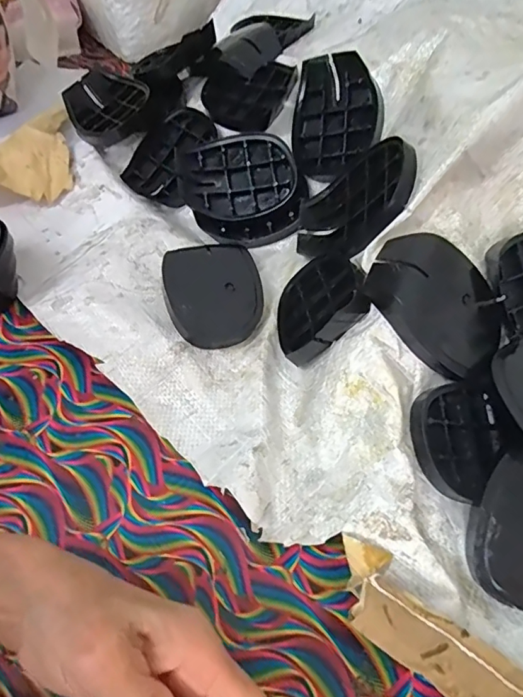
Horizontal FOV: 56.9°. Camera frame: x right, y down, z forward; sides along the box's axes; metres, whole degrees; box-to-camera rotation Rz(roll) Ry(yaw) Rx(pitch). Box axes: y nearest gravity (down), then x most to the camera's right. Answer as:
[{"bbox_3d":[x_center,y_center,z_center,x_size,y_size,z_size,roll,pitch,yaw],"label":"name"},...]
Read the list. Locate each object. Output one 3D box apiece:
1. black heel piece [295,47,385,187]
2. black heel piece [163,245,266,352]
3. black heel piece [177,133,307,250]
[{"bbox_3d":[0.072,-0.227,0.474,0.087,0.017,0.127,-4,79,26],"label":"black heel piece"},{"bbox_3d":[-0.042,-0.053,0.433,0.087,0.025,0.098,-12,60,-11],"label":"black heel piece"},{"bbox_3d":[-0.019,-0.161,0.489,0.119,0.020,0.113,-10,85,12],"label":"black heel piece"}]

